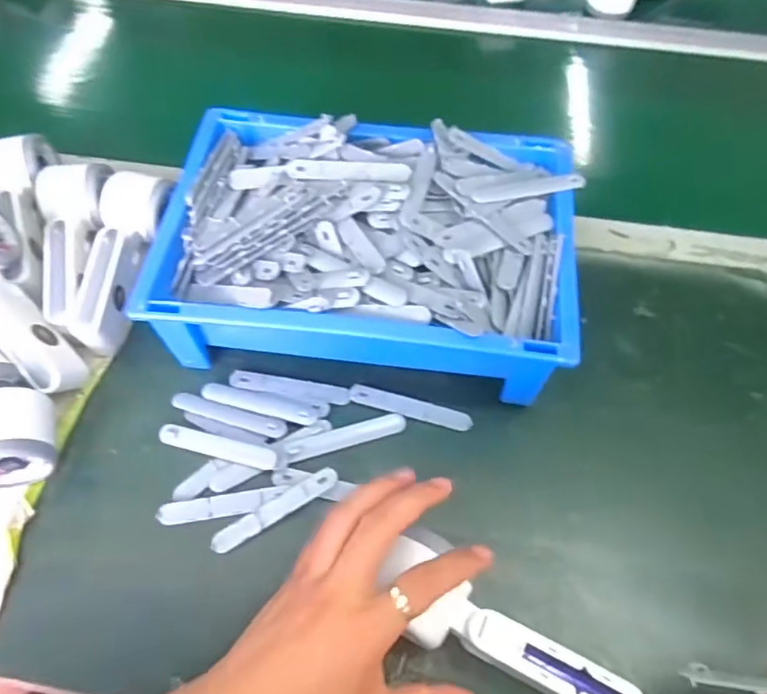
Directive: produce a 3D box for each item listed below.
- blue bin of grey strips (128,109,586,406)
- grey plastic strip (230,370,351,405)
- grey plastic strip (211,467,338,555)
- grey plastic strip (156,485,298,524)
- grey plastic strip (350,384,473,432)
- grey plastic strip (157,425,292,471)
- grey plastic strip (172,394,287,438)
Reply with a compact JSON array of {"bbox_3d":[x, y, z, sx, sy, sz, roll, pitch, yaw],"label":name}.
[{"bbox_3d":[-0.012,-0.070,0.465,0.304,0.101,0.219,7,59,4],"label":"blue bin of grey strips"},{"bbox_3d":[-0.074,0.032,0.459,0.095,0.004,0.019,9,59,5],"label":"grey plastic strip"},{"bbox_3d":[-0.076,0.115,0.409,0.096,0.004,0.015,-31,72,-9],"label":"grey plastic strip"},{"bbox_3d":[-0.112,0.112,0.413,0.093,0.008,0.016,-6,59,-5],"label":"grey plastic strip"},{"bbox_3d":[0.021,0.047,0.453,0.096,0.004,0.015,15,59,8],"label":"grey plastic strip"},{"bbox_3d":[-0.119,0.074,0.430,0.100,0.005,0.016,11,67,10],"label":"grey plastic strip"},{"bbox_3d":[-0.119,0.052,0.447,0.094,0.009,0.016,16,60,9],"label":"grey plastic strip"}]

